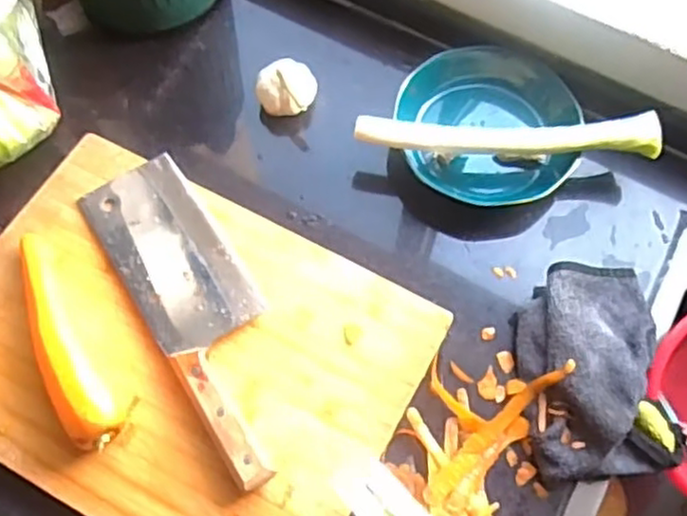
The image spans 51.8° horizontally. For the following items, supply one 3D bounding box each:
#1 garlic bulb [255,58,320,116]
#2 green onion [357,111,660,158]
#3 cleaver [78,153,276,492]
[{"bbox_3d":[-0.053,-0.157,0.673,0.056,0.043,0.051,-7,68,-4],"label":"garlic bulb"},{"bbox_3d":[0.144,-0.108,0.626,0.260,0.027,0.035,0,68,-1],"label":"green onion"},{"bbox_3d":[-0.118,0.037,0.582,0.089,0.017,0.303,-28,63,-17],"label":"cleaver"}]

